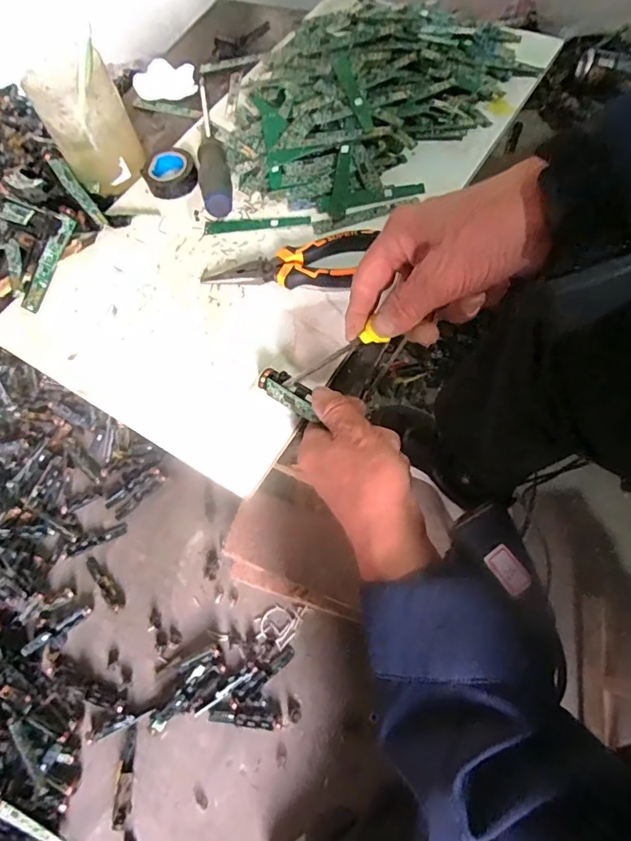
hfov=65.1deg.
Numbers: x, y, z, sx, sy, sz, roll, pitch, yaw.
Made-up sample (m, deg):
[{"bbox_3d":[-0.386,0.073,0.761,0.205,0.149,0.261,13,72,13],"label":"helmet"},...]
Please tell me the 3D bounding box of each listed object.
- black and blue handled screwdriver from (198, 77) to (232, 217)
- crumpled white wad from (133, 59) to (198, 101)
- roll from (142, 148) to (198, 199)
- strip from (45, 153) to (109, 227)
[{"bbox_3d":[-0.106,-0.286,0.493,0.026,0.026,0.224,-12,62,1],"label":"black and blue handled screwdriver"},{"bbox_3d":[-0.173,-0.394,0.572,0.069,0.024,0.039,-2,63,6],"label":"crumpled white wad"},{"bbox_3d":[-0.144,-0.247,0.493,0.051,0.021,0.051,-3,63,5],"label":"roll"},{"bbox_3d":[-0.229,-0.221,0.474,0.014,0.006,0.097,-36,80,-17],"label":"strip"}]

